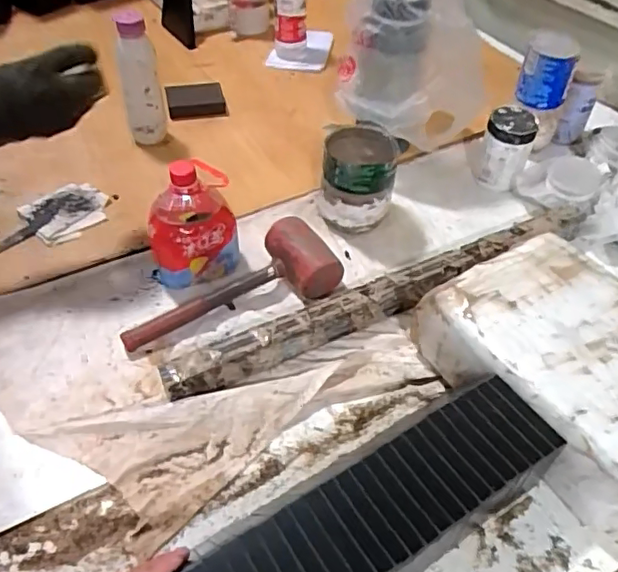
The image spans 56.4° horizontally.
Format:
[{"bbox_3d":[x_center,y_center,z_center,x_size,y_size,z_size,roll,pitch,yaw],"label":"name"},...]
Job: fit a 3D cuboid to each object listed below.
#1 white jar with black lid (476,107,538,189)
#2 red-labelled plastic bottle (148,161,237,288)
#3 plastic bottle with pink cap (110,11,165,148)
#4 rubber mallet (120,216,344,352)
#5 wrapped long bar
[{"bbox_3d":[0.304,-0.212,0.892,0.074,0.104,0.071,23,52,16],"label":"white jar with black lid"},{"bbox_3d":[-0.150,-0.084,0.723,0.107,0.143,0.097,-12,51,-13],"label":"red-labelled plastic bottle"},{"bbox_3d":[-0.261,-0.309,0.890,0.059,0.198,0.062,-15,51,-15],"label":"plastic bottle with pink cap"},{"bbox_3d":[-0.090,0.015,0.701,0.268,0.055,0.112,-30,56,-26],"label":"rubber mallet"},{"bbox_3d":[0.107,0.003,0.712,0.593,0.049,0.043,-21,53,-20],"label":"wrapped long bar"}]

